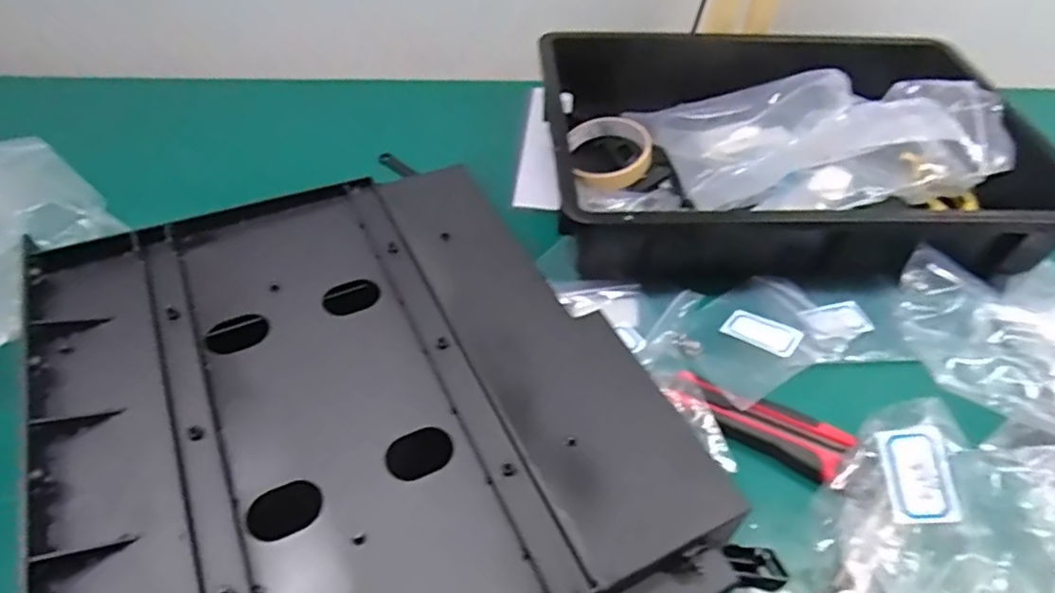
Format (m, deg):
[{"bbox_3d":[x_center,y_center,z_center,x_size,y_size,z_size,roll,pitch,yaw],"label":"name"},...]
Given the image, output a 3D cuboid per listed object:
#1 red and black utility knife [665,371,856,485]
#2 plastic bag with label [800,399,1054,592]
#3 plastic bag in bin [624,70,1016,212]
[{"bbox_3d":[0.158,0.088,0.436,0.118,0.021,0.034,21,51,15],"label":"red and black utility knife"},{"bbox_3d":[0.259,0.142,0.361,0.162,0.056,0.140,33,55,24],"label":"plastic bag with label"},{"bbox_3d":[0.262,-0.147,0.572,0.278,0.122,0.186,-8,49,-10],"label":"plastic bag in bin"}]

